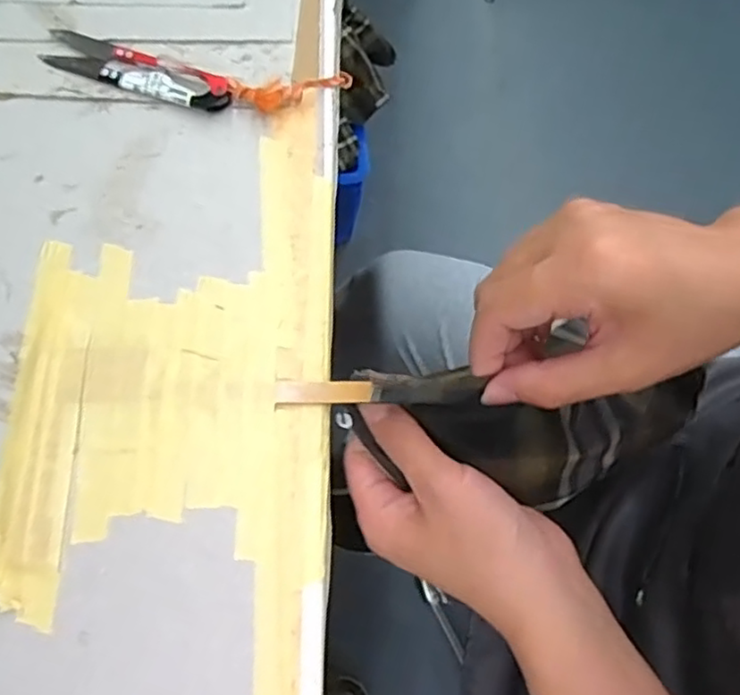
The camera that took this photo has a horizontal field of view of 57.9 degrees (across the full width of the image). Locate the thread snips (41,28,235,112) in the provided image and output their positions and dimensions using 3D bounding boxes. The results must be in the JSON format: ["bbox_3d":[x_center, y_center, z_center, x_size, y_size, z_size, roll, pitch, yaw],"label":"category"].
[{"bbox_3d":[-0.120,-0.143,0.344,0.102,0.010,0.022,21,71,5],"label":"thread snips"}]

